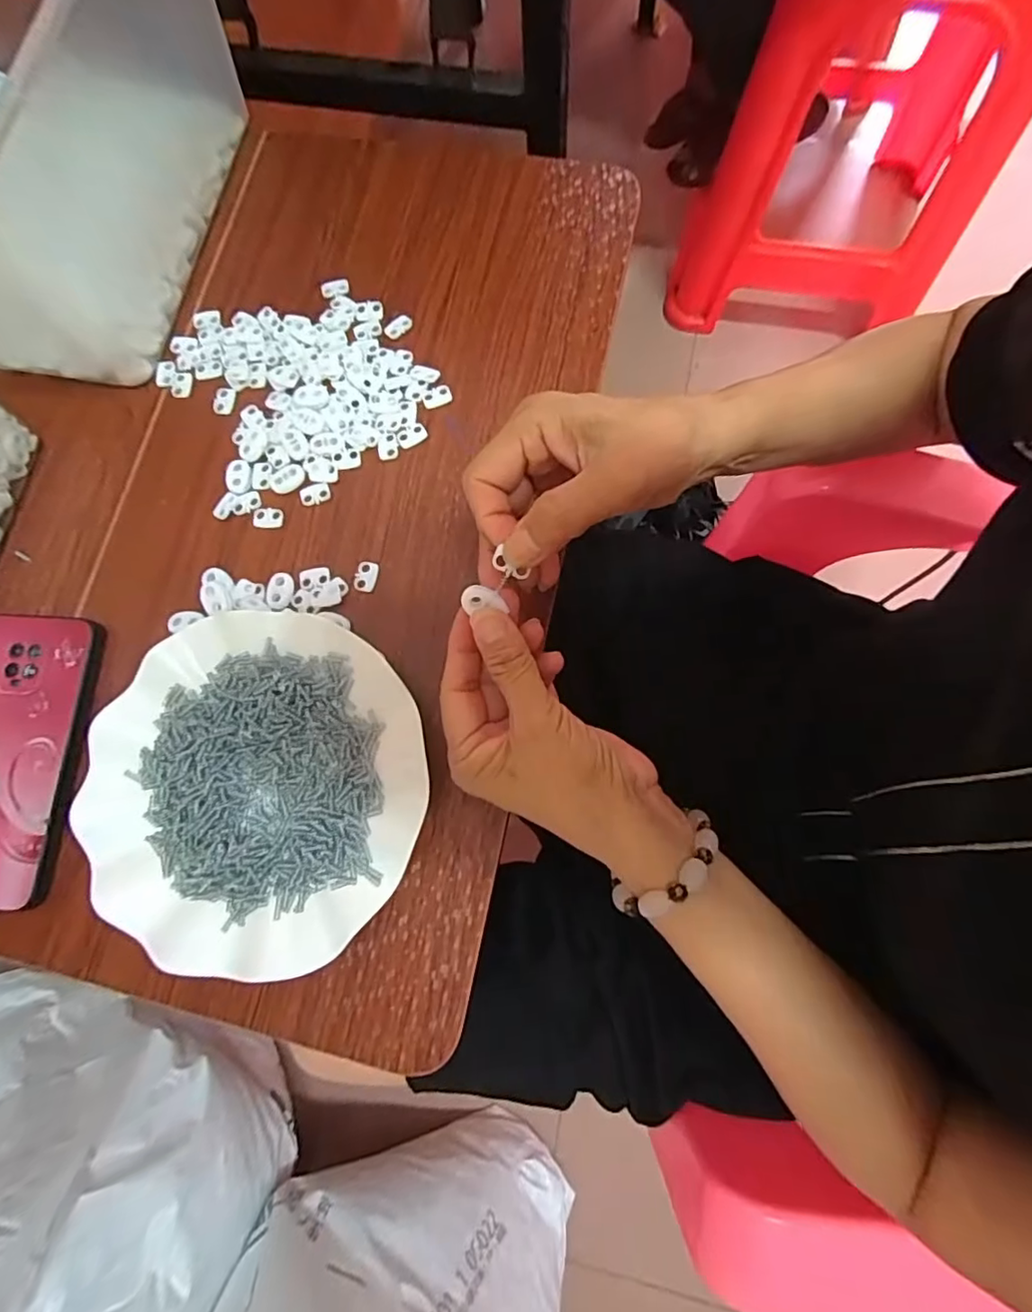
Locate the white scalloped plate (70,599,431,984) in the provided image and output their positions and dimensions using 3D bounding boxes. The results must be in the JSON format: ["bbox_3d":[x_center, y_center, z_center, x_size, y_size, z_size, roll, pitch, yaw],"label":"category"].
[{"bbox_3d":[-0.141,0.069,0.312,0.177,0.025,0.181,2,78,3],"label":"white scalloped plate"}]

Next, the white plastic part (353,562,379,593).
[{"bbox_3d":[-0.091,-0.049,0.347,0.013,0.004,0.019,9,78,5],"label":"white plastic part"}]

